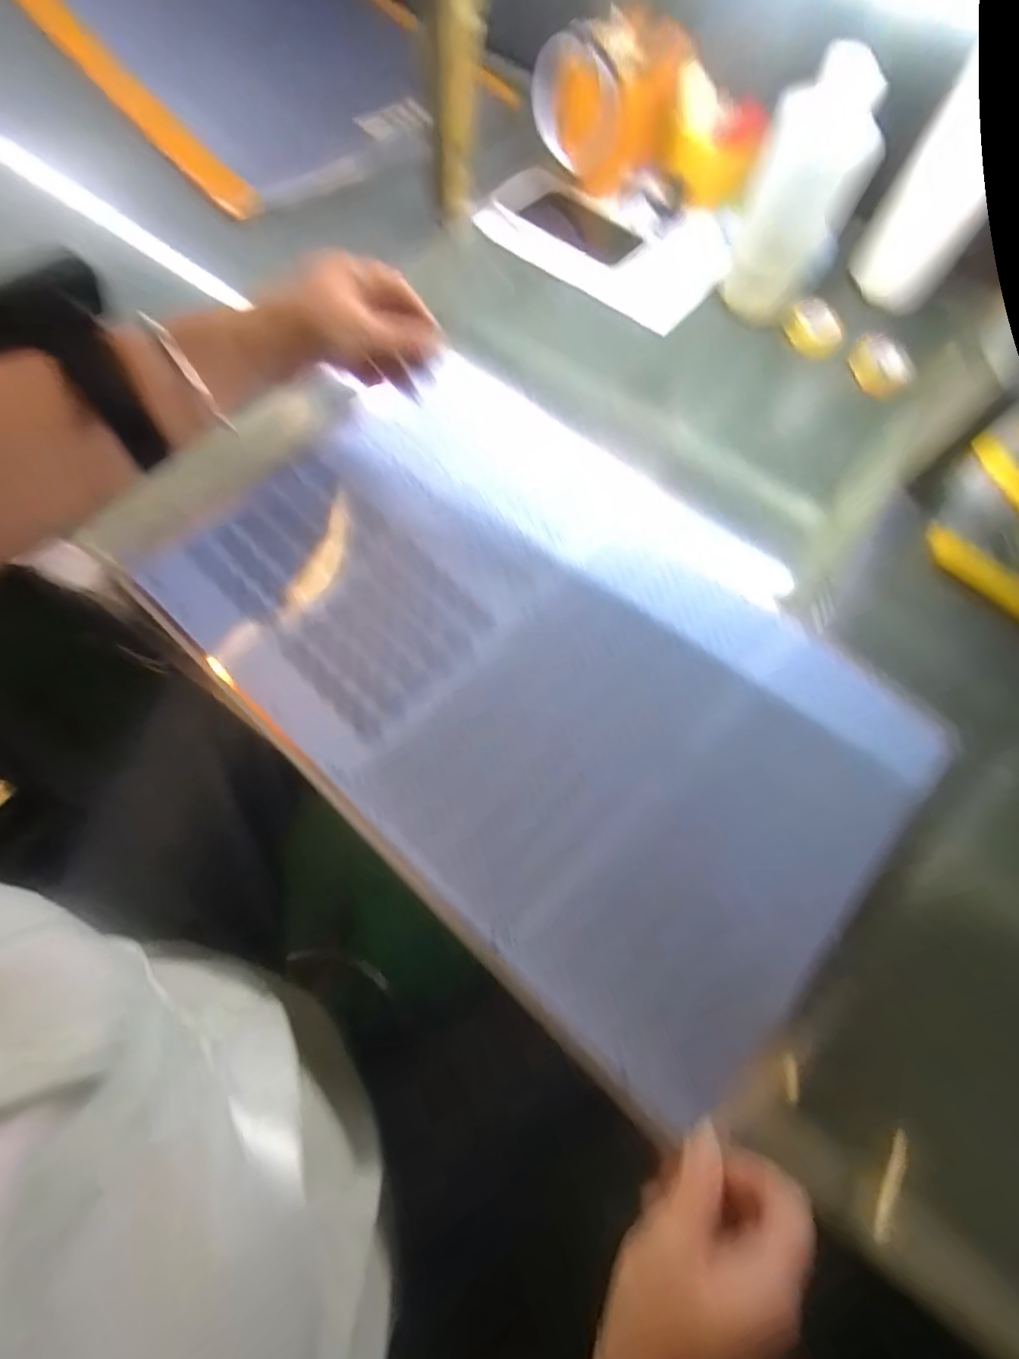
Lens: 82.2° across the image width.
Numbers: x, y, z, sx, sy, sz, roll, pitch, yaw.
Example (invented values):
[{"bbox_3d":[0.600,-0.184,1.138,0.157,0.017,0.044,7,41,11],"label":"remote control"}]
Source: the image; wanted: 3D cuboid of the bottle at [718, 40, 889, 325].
[{"bbox_3d":[0.244,-0.407,0.498,0.067,0.170,0.072,-22,71,-14],"label":"bottle"}]

